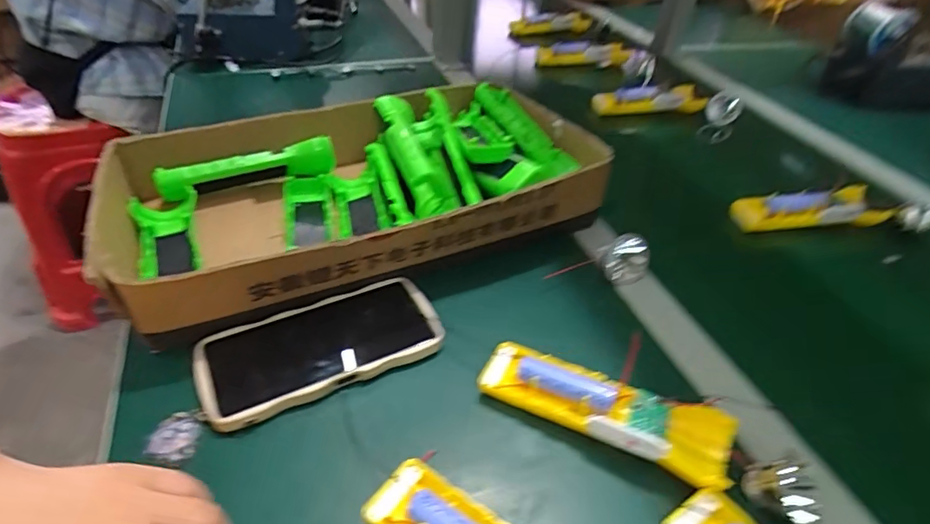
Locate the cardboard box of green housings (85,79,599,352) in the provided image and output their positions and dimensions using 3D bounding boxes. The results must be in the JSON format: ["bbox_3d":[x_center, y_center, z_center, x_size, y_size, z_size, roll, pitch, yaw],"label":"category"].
[{"bbox_3d":[-0.101,-0.084,0.515,0.426,0.080,0.261,-15,43,-23],"label":"cardboard box of green housings"}]

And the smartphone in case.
[{"bbox_3d":[-0.108,0.063,0.397,0.170,0.018,0.083,-16,44,-23],"label":"smartphone in case"}]

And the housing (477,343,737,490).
[{"bbox_3d":[0.091,0.096,0.351,0.160,0.025,0.044,20,42,18],"label":"housing"}]

